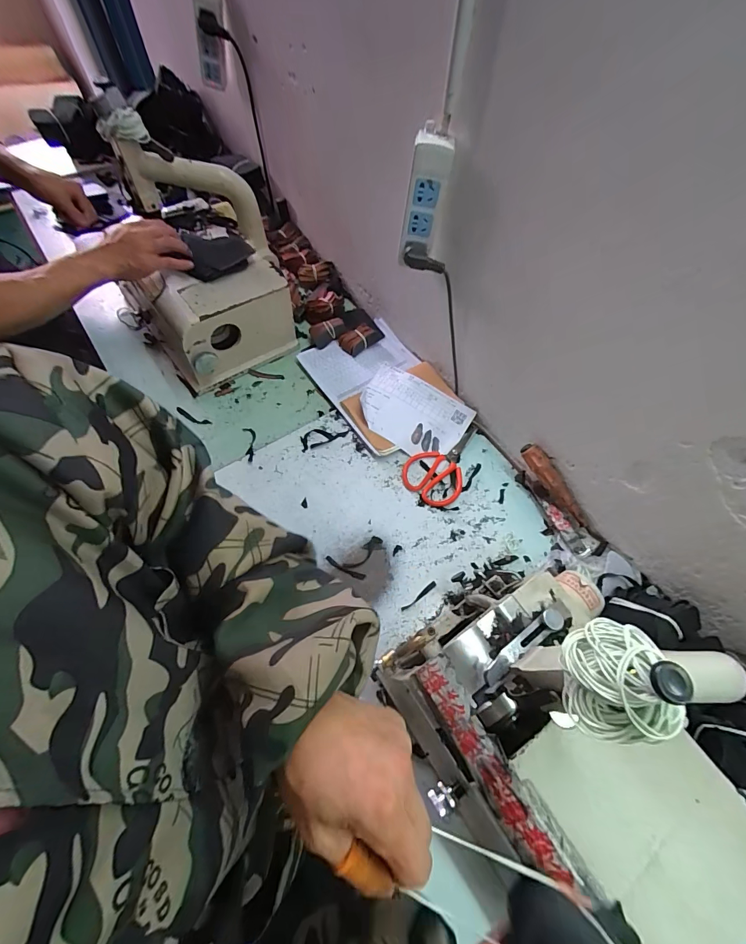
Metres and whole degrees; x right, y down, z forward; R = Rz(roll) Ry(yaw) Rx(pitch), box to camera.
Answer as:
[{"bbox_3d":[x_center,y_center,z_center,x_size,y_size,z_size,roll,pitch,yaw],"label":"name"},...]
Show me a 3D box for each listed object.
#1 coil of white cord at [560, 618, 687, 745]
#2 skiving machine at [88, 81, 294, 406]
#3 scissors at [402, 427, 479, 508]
[{"bbox_3d":[0.169,0.141,0.259,0.070,0.038,0.075,-7,66,-8],"label":"coil of white cord"},{"bbox_3d":[-0.322,-0.399,0.718,0.279,0.324,0.320,-34,71,-19],"label":"skiving machine"},{"bbox_3d":[0.140,-0.023,0.722,0.109,0.016,0.187,37,68,13],"label":"scissors"}]

